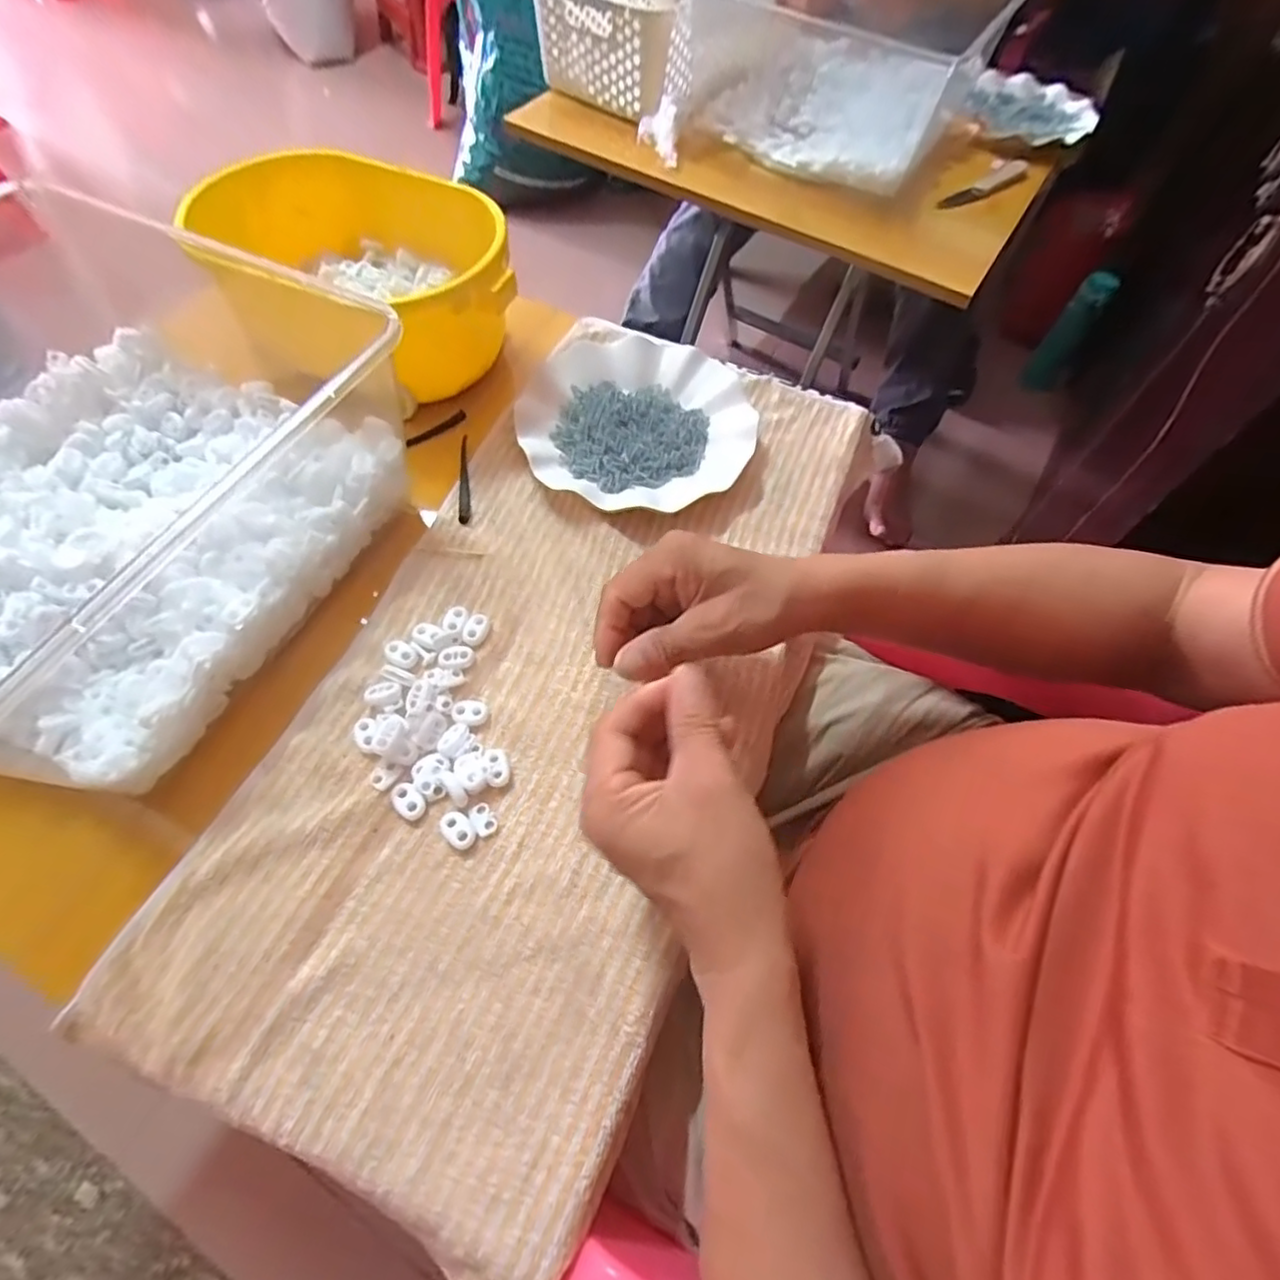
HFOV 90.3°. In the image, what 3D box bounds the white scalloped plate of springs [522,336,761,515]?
[{"bbox_3d":[-0.003,-0.178,0.512,0.187,0.031,0.172,1,60,-2],"label":"white scalloped plate of springs"}]

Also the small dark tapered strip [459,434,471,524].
[{"bbox_3d":[-0.133,-0.121,0.482,0.007,0.008,0.086,-6,61,-4],"label":"small dark tapered strip"}]

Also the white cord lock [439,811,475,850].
[{"bbox_3d":[-0.101,0.105,0.355,0.023,0.004,0.015,40,65,18],"label":"white cord lock"}]

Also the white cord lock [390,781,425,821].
[{"bbox_3d":[-0.131,0.091,0.361,0.014,0.005,0.022,-37,68,-22],"label":"white cord lock"}]

